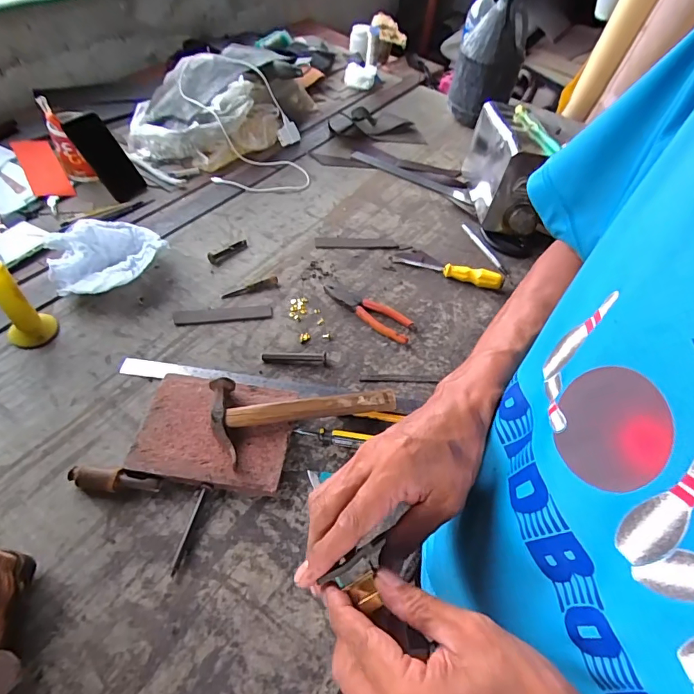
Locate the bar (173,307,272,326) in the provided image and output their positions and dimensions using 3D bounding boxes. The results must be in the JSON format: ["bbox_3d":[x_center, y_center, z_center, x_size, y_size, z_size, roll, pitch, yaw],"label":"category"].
[{"bbox_3d":[-0.193,-0.049,0.684,0.147,0.004,0.026,-5,50,-11],"label":"bar"}]

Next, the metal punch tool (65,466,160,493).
[{"bbox_3d":[-0.264,0.152,0.499,0.098,0.021,0.025,8,49,0],"label":"metal punch tool"}]

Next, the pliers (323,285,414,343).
[{"bbox_3d":[0.038,-0.066,0.714,0.166,0.019,0.058,37,55,23],"label":"pliers"}]

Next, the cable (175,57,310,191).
[{"bbox_3d":[-0.207,-0.488,0.941,0.229,0.139,0.364,-19,54,-22],"label":"cable"}]

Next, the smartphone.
[{"bbox_3d":[-0.454,-0.360,0.833,0.016,0.157,0.071,-8,31,48],"label":"smartphone"}]

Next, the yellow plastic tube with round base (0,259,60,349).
[{"bbox_3d":[-0.445,-0.058,0.589,0.051,0.125,0.061,36,56,22],"label":"yellow plastic tube with round base"}]

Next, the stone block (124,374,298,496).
[{"bbox_3d":[-0.163,0.106,0.552,0.179,0.026,0.137,8,49,1],"label":"stone block"}]

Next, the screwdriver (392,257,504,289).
[{"bbox_3d":[0.179,-0.139,0.780,0.193,0.028,0.028,18,50,9],"label":"screwdriver"}]

